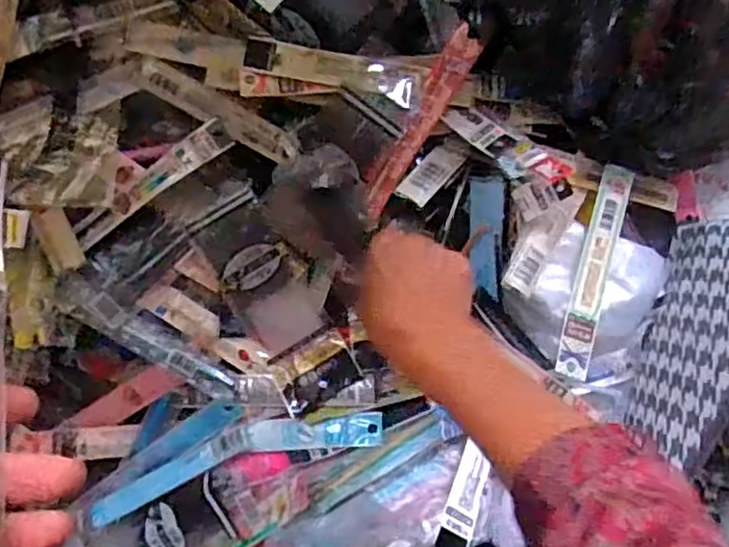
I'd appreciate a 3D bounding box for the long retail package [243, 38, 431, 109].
[{"bbox_3d":[-0.022,-0.154,0.477,0.136,0.004,0.031,11,87,-2],"label":"long retail package"}]

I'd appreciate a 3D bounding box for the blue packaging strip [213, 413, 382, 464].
[{"bbox_3d":[-0.053,0.125,0.486,0.133,0.023,0.025,-7,88,-2],"label":"blue packaging strip"}]

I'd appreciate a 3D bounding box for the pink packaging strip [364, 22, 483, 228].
[{"bbox_3d":[0.040,-0.112,0.475,0.025,0.013,0.157,31,87,-1],"label":"pink packaging strip"}]

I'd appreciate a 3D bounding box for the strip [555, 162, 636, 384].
[{"bbox_3d":[0.180,-0.005,0.490,0.026,0.004,0.175,16,76,6],"label":"strip"}]

